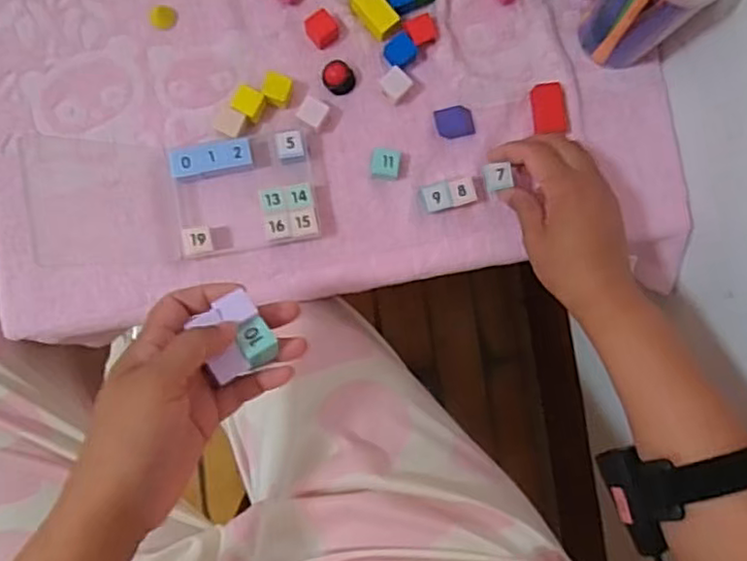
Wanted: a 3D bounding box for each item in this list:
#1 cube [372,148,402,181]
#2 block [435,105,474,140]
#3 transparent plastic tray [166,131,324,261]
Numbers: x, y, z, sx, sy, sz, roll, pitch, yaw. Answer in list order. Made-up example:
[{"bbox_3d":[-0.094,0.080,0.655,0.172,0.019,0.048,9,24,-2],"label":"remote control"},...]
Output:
[{"bbox_3d":[0.010,-0.094,0.525,0.022,0.018,0.022,10,86,-3],"label":"cube"},{"bbox_3d":[0.067,-0.130,0.538,0.032,0.012,0.026,-17,88,-5],"label":"block"},{"bbox_3d":[-0.101,-0.069,0.516,0.107,0.023,0.087,-10,87,-5],"label":"transparent plastic tray"}]

